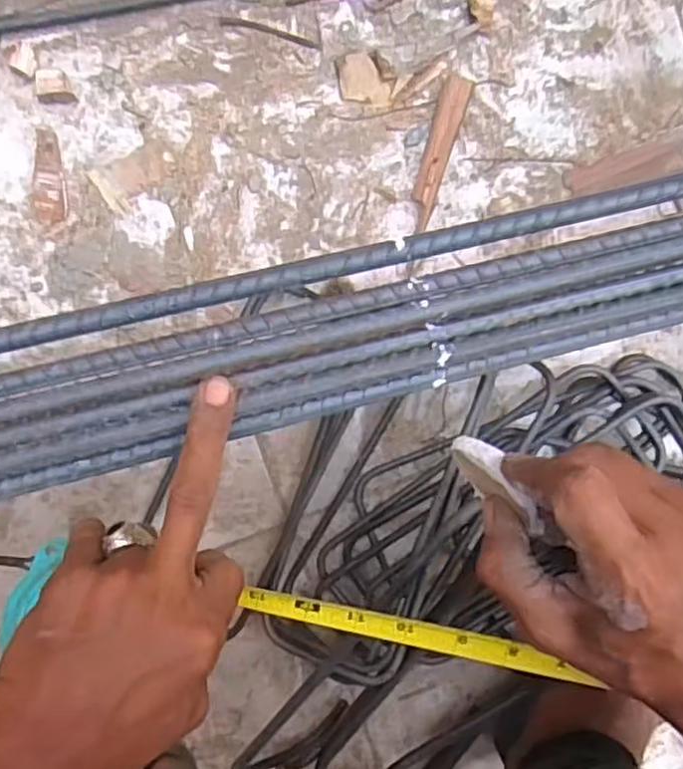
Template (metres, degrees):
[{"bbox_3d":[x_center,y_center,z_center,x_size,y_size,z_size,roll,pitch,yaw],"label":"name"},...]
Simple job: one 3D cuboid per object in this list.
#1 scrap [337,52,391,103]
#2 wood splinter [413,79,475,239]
[{"bbox_3d":[0.016,-0.218,0.511,0.037,0.008,0.033,-4,95,-5],"label":"scrap"},{"bbox_3d":[0.069,-0.166,0.514,0.020,0.013,0.111,16,93,-6],"label":"wood splinter"}]

